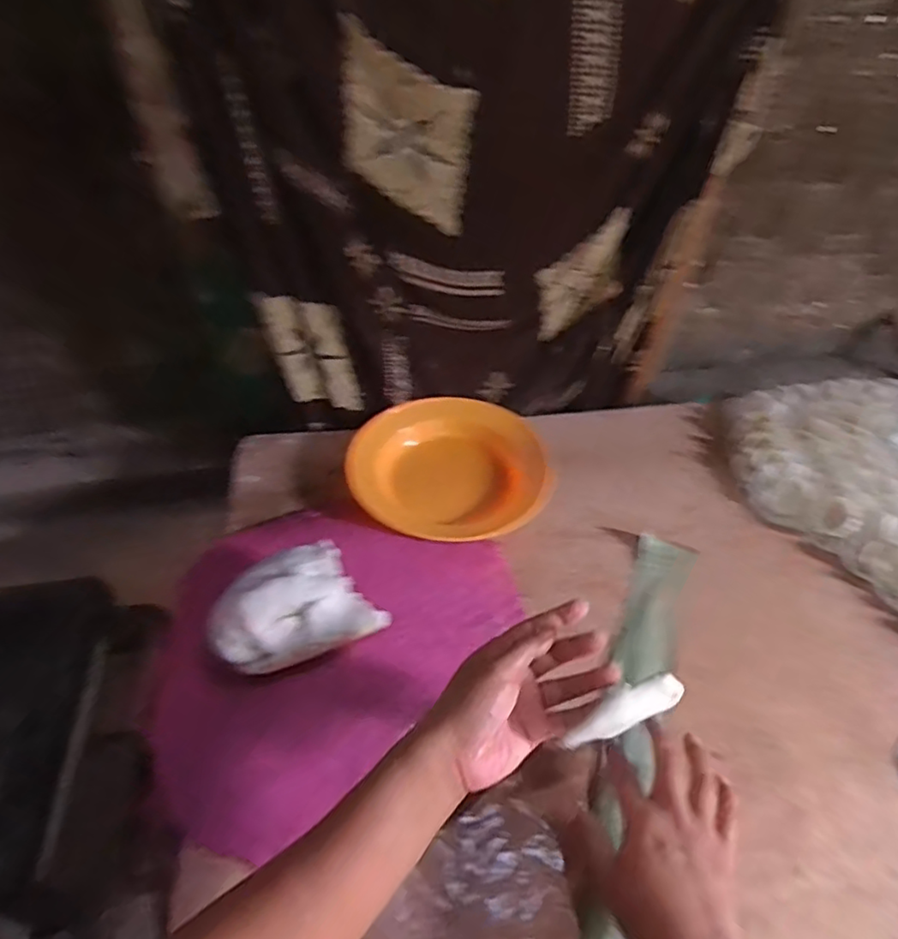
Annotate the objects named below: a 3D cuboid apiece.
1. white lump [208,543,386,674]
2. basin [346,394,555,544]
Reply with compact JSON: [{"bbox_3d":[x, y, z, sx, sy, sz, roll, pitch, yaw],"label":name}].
[{"bbox_3d":[-0.136,0.126,0.561,0.142,0.082,0.084,-21,50,-17],"label":"white lump"},{"bbox_3d":[0.002,-0.009,0.730,0.217,0.039,0.201,0,47,0],"label":"basin"}]

